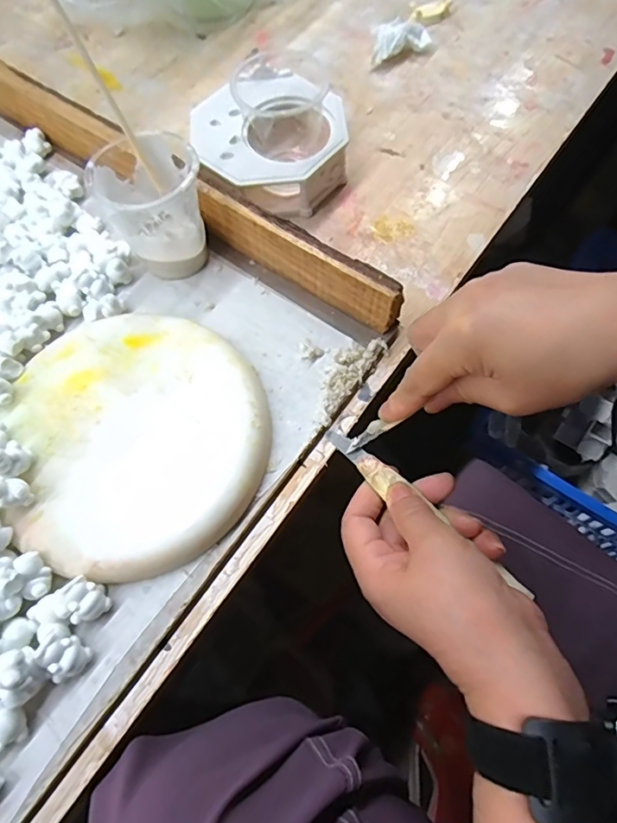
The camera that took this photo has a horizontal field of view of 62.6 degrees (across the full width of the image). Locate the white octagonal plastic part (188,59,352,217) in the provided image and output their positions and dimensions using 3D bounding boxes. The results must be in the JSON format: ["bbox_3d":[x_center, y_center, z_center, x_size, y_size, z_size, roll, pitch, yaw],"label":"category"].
[{"bbox_3d":[-0.030,-0.209,0.395,0.116,0.048,0.114,39,73,15],"label":"white octagonal plastic part"}]

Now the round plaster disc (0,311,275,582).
[{"bbox_3d":[-0.099,0.012,0.303,0.146,0.022,0.158,0,67,1],"label":"round plaster disc"}]

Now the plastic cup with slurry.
[{"bbox_3d":[-0.101,-0.134,0.336,0.066,0.070,0.064,-30,70,-11],"label":"plastic cup with slurry"}]

